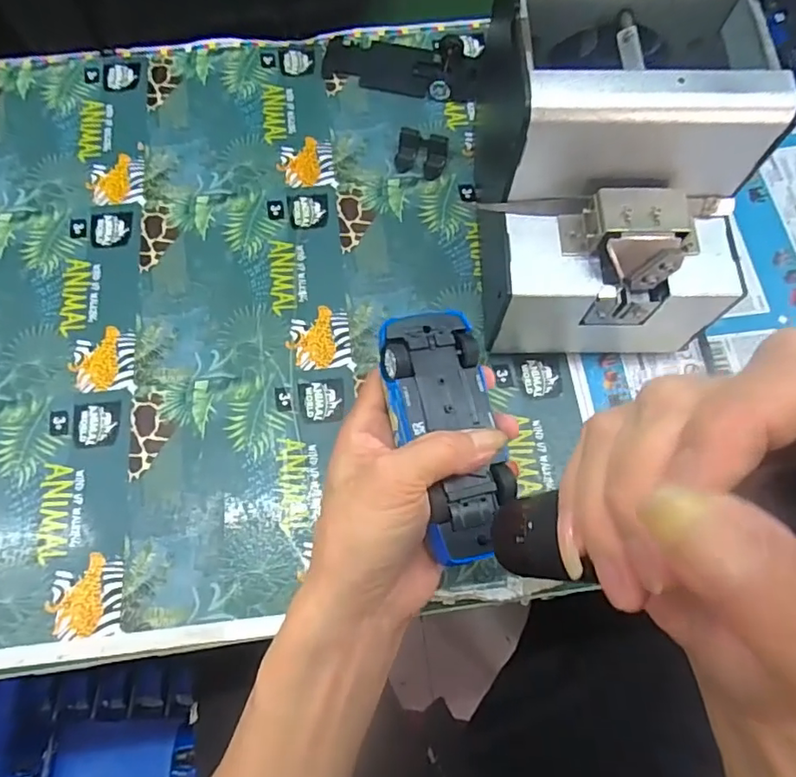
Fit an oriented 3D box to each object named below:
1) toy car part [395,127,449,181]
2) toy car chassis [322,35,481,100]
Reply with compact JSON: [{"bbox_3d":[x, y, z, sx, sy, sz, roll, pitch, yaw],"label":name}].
[{"bbox_3d":[0.017,-0.174,0.406,0.037,0.016,0.027,15,72,5],"label":"toy car part"},{"bbox_3d":[0.004,-0.261,0.438,0.124,0.014,0.054,14,72,4],"label":"toy car chassis"}]

